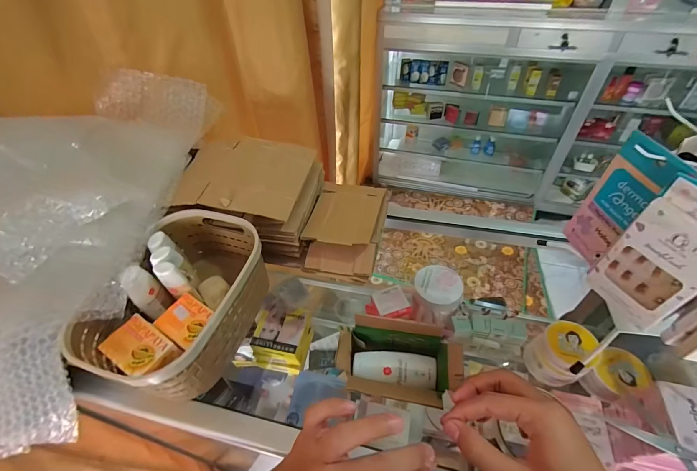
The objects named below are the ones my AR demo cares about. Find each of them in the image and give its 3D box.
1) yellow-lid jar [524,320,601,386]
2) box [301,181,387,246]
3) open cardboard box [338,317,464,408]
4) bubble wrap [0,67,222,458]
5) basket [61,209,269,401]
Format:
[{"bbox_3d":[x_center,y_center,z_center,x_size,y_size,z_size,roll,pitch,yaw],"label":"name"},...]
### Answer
[{"bbox_3d":[0.373,0.210,0.581,0.092,0.084,0.083,-20,50,-15],"label":"yellow-lid jar"},{"bbox_3d":[-0.005,-0.034,0.493,0.099,0.016,0.113,10,49,12],"label":"box"},{"bbox_3d":[0.055,0.137,0.369,0.126,0.068,0.063,7,48,9],"label":"open cardboard box"},{"bbox_3d":[-0.371,-0.020,0.452,0.251,0.211,0.505,0,48,3],"label":"bubble wrap"},{"bbox_3d":[-0.203,0.080,0.422,0.153,0.104,0.219,15,50,16],"label":"basket"}]

